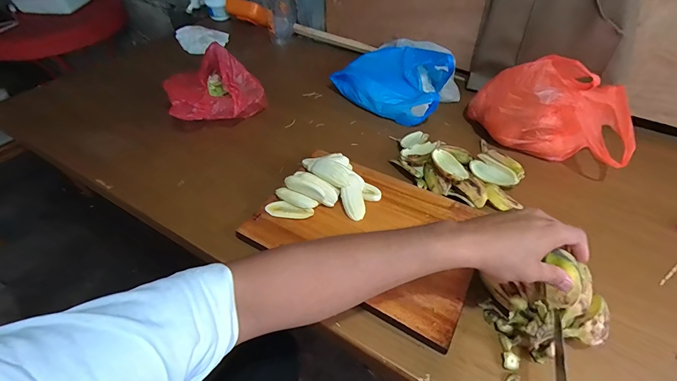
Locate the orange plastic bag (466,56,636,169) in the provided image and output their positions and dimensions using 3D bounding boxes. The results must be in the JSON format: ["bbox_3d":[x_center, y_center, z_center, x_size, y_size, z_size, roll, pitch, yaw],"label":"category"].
[{"bbox_3d":[0.428,-0.173,0.672,0.279,0.200,0.156,15,49,15],"label":"orange plastic bag"}]

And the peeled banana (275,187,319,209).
[{"bbox_3d":[-0.074,0.014,0.583,0.073,0.016,0.022,16,49,15],"label":"peeled banana"}]

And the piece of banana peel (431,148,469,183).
[{"bbox_3d":[0.203,-0.047,0.634,0.046,0.021,0.088,-16,48,-14],"label":"piece of banana peel"}]

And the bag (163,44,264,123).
[{"bbox_3d":[-0.283,-0.241,0.776,0.207,0.112,0.152,-9,47,-8],"label":"bag"}]

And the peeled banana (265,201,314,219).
[{"bbox_3d":[-0.084,0.034,0.578,0.082,0.013,0.024,7,47,7],"label":"peeled banana"}]

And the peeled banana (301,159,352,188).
[{"bbox_3d":[-0.023,-0.037,0.611,0.113,0.036,0.034,24,50,37],"label":"peeled banana"}]

